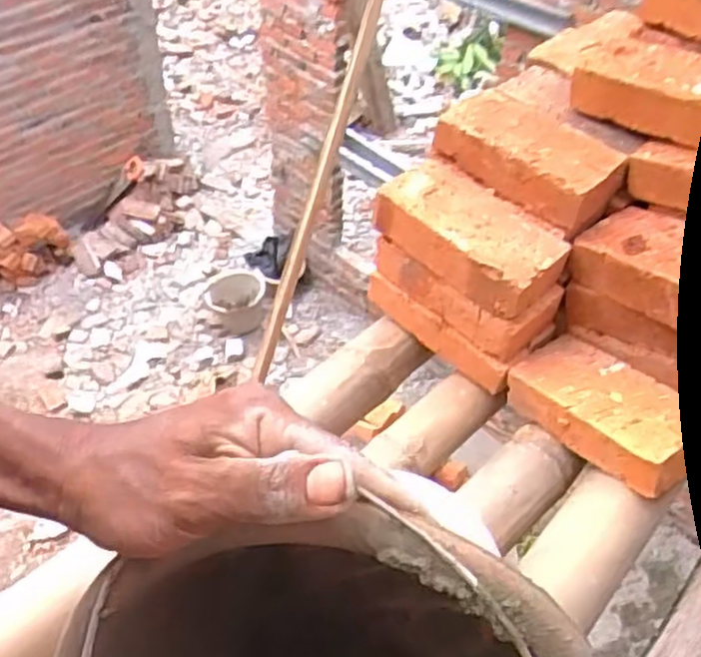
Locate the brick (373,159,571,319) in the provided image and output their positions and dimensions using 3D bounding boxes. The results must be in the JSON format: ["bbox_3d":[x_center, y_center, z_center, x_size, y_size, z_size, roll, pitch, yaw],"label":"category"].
[{"bbox_3d":[0.107,-0.085,0.658,0.158,0.049,0.086,35,54,27],"label":"brick"}]

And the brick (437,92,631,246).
[{"bbox_3d":[0.162,-0.157,0.679,0.162,0.052,0.089,33,54,26],"label":"brick"}]

